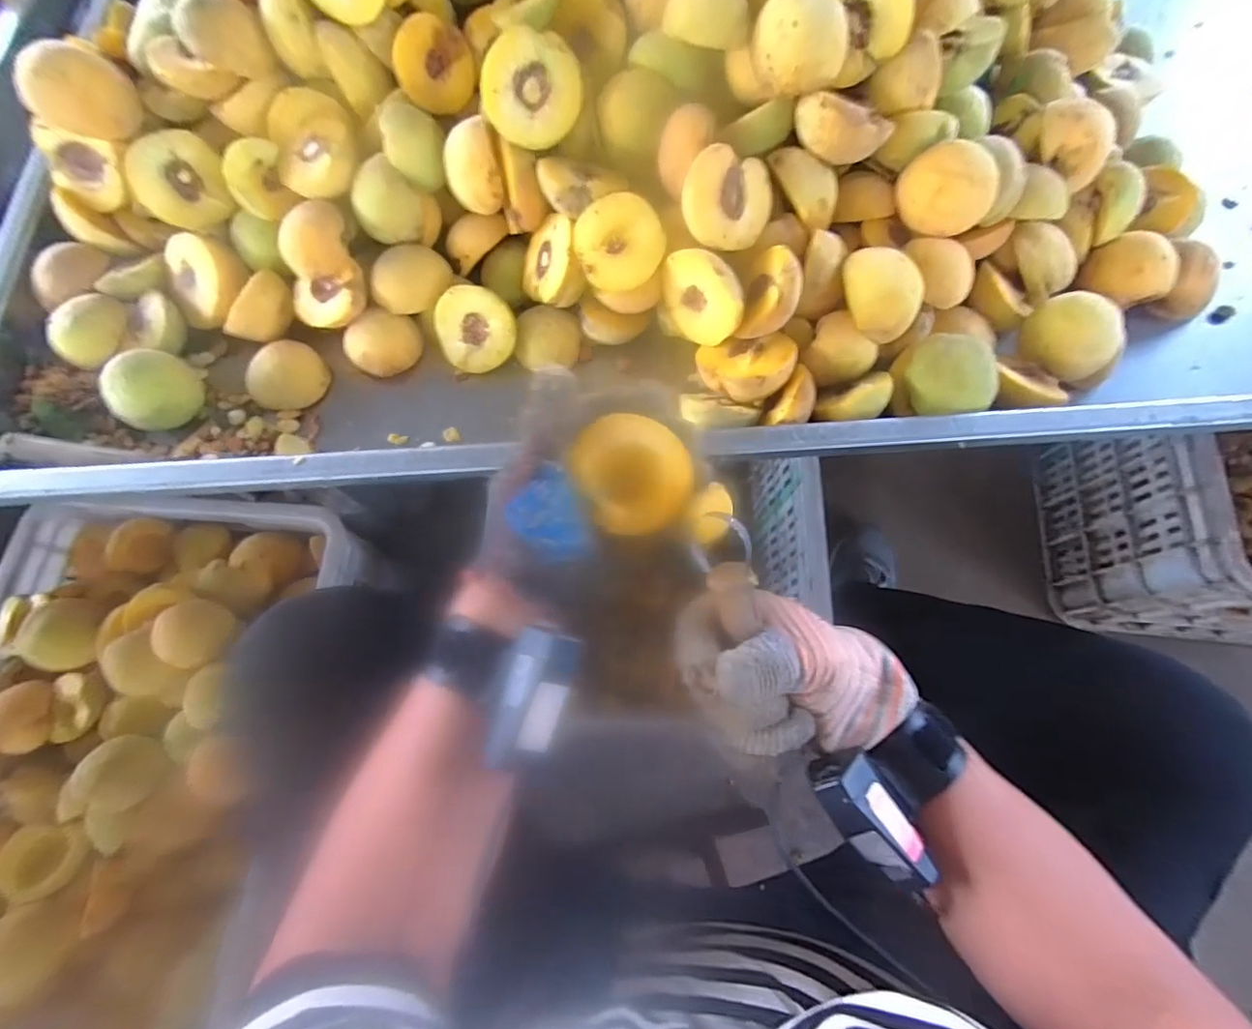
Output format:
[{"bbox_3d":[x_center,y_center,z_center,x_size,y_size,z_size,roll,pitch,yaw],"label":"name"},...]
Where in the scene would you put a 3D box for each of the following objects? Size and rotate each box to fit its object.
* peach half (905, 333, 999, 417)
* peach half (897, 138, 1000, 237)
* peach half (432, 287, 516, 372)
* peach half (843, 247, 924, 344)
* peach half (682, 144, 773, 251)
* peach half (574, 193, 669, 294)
[{"bbox_3d":[0.249,-0.103,0.430,0.070,0.037,0.061,41,77,14],"label":"peach half"},{"bbox_3d":[0.243,-0.246,0.422,0.063,0.063,0.029,-13,26,35],"label":"peach half"},{"bbox_3d":[-0.129,-0.164,0.487,0.066,0.070,0.034,-6,30,0],"label":"peach half"},{"bbox_3d":[0.192,-0.165,0.413,0.055,0.025,0.067,-31,106,11],"label":"peach half"},{"bbox_3d":[0.075,-0.233,0.414,0.073,0.024,0.065,-9,107,-27],"label":"peach half"},{"bbox_3d":[-0.003,-0.210,0.433,0.064,0.036,0.065,-22,104,16],"label":"peach half"}]

